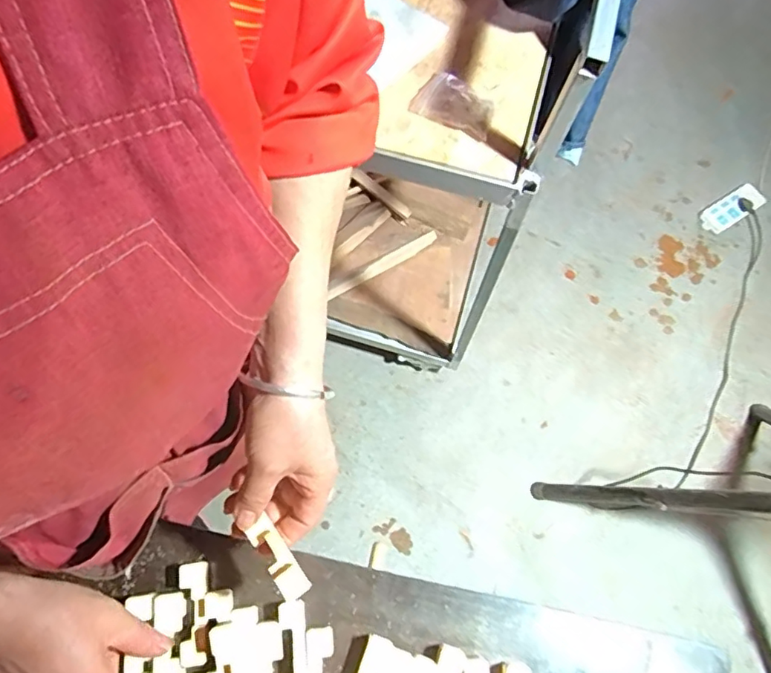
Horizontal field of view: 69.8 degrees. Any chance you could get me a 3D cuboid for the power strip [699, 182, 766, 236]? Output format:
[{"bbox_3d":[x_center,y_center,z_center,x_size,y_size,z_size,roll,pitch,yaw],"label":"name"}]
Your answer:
[{"bbox_3d":[0.967,-0.361,1.540,0.194,0.042,0.081,-29,74,-12],"label":"power strip"}]

